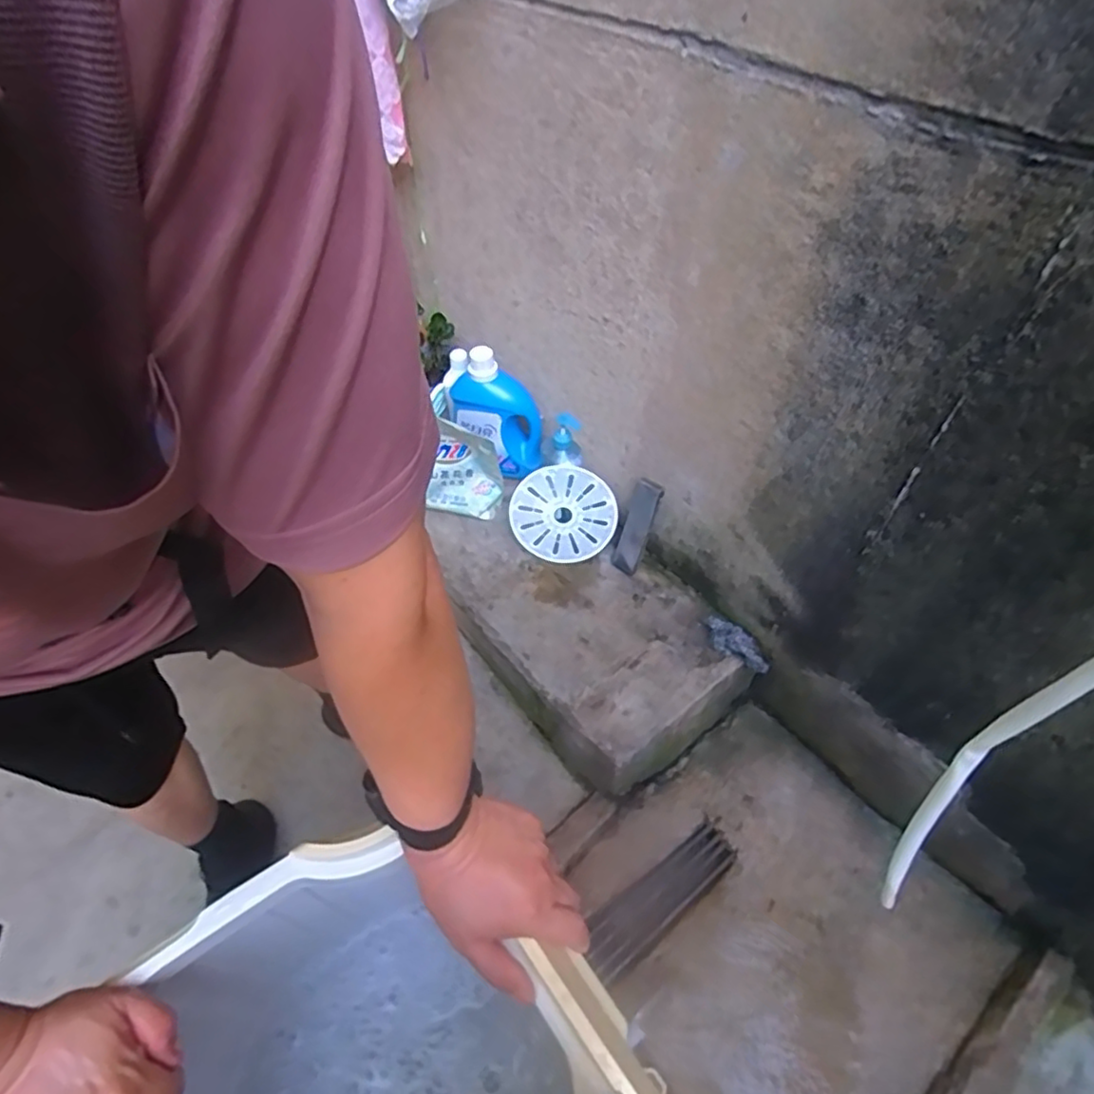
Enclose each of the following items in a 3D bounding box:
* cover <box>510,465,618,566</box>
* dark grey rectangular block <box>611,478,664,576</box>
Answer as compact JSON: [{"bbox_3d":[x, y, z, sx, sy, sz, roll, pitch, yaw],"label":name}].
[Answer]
[{"bbox_3d":[0.033,-0.062,1.268,0.208,0.209,0.013,-4,25,10],"label":"cover"},{"bbox_3d":[0.179,-0.040,1.256,0.058,0.199,0.024,27,29,22],"label":"dark grey rectangular block"}]

